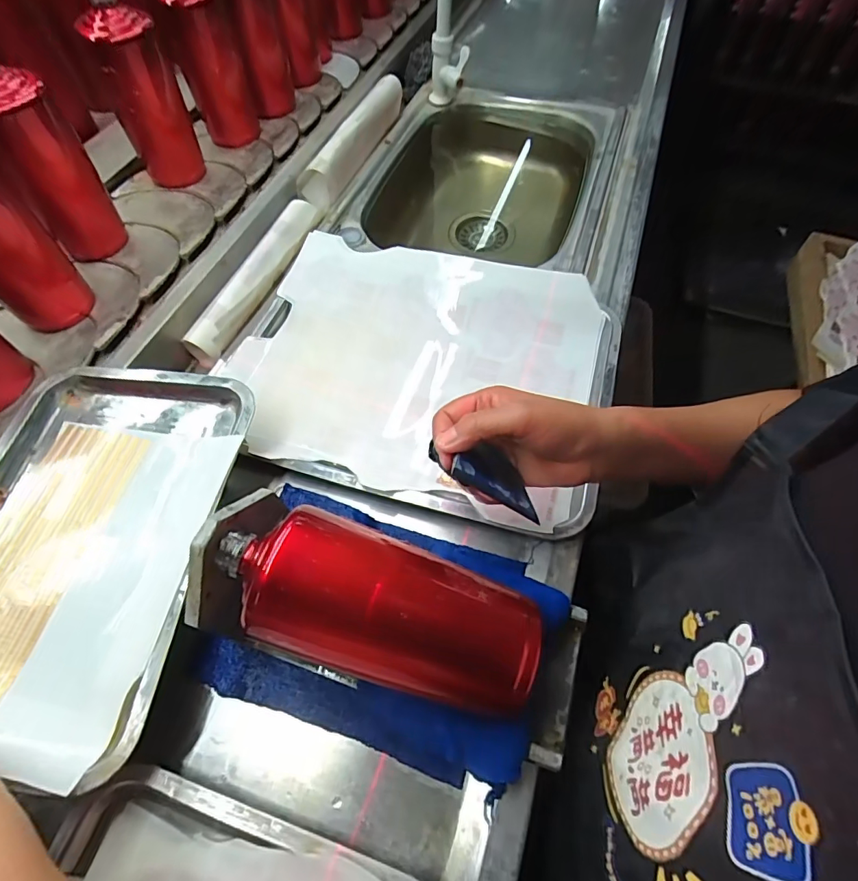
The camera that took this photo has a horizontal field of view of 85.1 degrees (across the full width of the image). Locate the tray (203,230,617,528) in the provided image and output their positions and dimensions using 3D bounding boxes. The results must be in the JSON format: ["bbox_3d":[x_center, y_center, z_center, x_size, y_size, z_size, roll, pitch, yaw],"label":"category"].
[{"bbox_3d":[-0.011,-0.086,0.483,0.377,0.026,0.301,15,63,7],"label":"tray"}]

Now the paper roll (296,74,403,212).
[{"bbox_3d":[-0.098,-0.457,0.684,0.045,0.039,0.294,20,63,10],"label":"paper roll"}]

